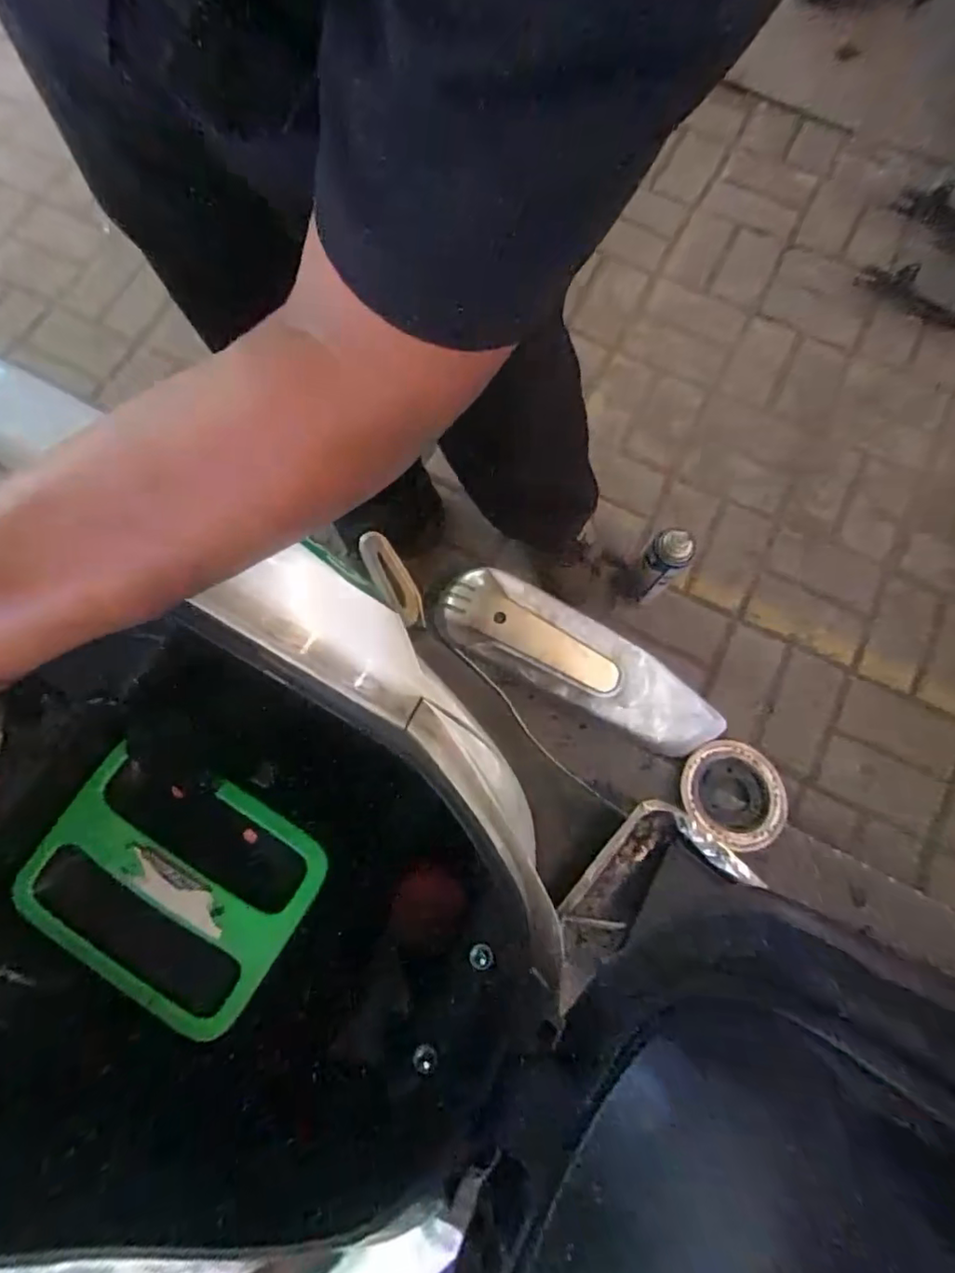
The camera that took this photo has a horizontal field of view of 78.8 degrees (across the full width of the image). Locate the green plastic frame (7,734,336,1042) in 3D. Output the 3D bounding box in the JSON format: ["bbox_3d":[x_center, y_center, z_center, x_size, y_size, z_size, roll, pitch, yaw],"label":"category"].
[{"bbox_3d":[-0.204,0.161,0.384,0.174,0.019,0.139,31,77,8],"label":"green plastic frame"}]

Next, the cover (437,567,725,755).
[{"bbox_3d":[0.177,0.040,0.972,0.507,0.084,0.155,26,77,6],"label":"cover"}]

